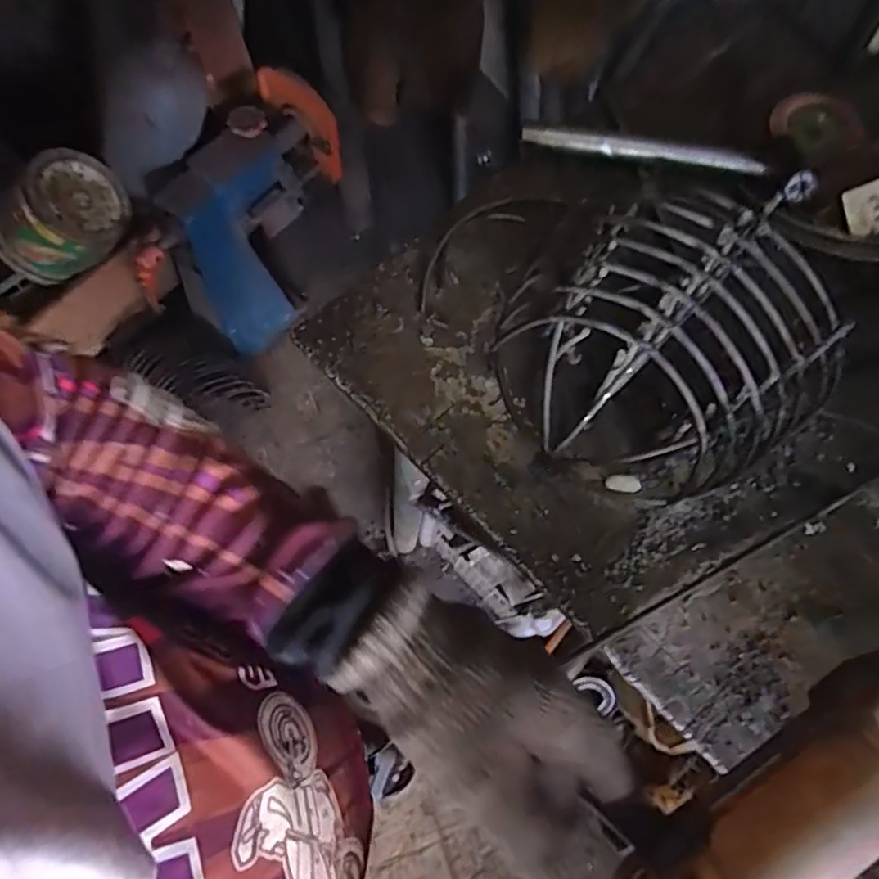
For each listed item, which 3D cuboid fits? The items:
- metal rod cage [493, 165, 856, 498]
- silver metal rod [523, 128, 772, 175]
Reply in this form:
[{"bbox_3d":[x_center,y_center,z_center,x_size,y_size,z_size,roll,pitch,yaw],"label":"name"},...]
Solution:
[{"bbox_3d":[0.156,-0.065,0.430,0.203,0.118,0.189,0,70,-1],"label":"metal rod cage"},{"bbox_3d":[0.171,-0.245,0.524,0.199,0.008,0.019,9,70,2],"label":"silver metal rod"}]

